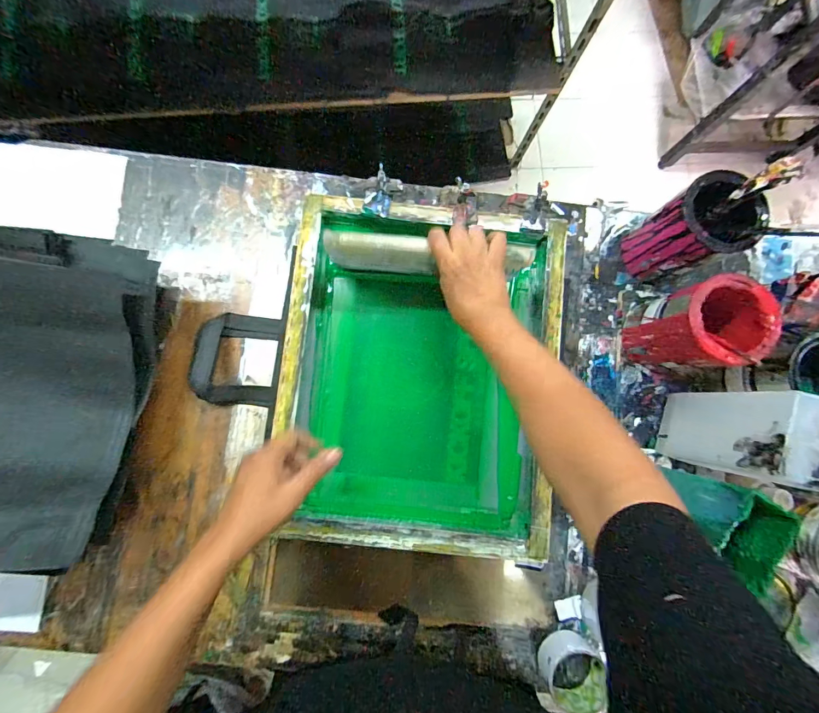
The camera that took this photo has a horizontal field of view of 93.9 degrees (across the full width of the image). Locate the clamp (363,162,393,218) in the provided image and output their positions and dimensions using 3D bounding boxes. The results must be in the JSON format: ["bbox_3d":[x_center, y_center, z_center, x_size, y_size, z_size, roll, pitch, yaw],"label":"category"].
[{"bbox_3d":[-0.046,-0.238,0.557,0.040,0.039,0.057,13,83,0],"label":"clamp"}]

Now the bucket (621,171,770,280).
[{"bbox_3d":[0.387,-0.170,0.533,0.090,0.135,0.096,0,83,-2],"label":"bucket"}]

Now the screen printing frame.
[{"bbox_3d":[0.016,0.025,0.569,0.392,0.064,0.490,6,81,-2],"label":"screen printing frame"}]

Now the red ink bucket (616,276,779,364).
[{"bbox_3d":[0.385,-0.037,0.530,0.101,0.156,0.111,0,83,-2],"label":"red ink bucket"}]

